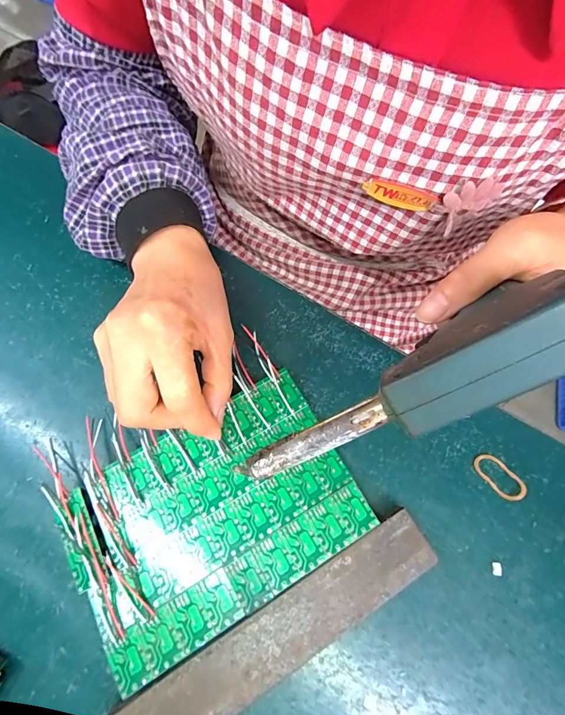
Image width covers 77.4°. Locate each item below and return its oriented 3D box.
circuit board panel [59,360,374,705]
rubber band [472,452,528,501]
[{"bbox_3d":[-0.043,0.097,0.224,0.165,0.013,0.114,-29,73,-11],"label":"circuit board panel"},{"bbox_3d":[0.148,0.081,0.241,0.019,0.004,0.035,-41,68,-8],"label":"rubber band"}]

